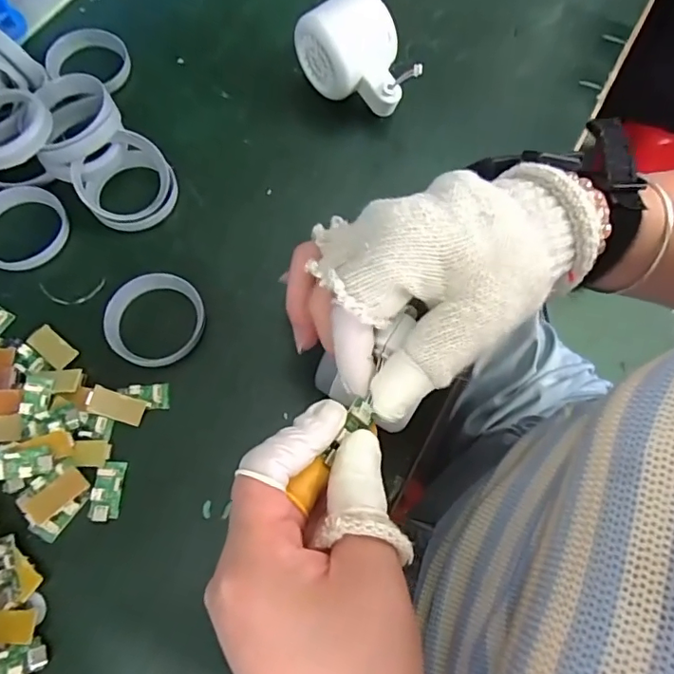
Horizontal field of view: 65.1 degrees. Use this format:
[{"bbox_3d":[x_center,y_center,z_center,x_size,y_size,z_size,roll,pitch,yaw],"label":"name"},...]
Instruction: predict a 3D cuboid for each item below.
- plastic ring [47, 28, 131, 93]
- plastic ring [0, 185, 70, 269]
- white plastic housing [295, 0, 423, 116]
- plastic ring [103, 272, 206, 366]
[{"bbox_3d":[-0.187,-0.215,0.402,0.059,0.013,0.059,0,70,1],"label":"plastic ring"},{"bbox_3d":[-0.213,-0.074,0.352,0.062,0.007,0.059,0,70,1],"label":"plastic ring"},{"bbox_3d":[0.018,-0.194,0.371,0.083,0.058,0.048,39,75,13],"label":"white plastic housing"},{"bbox_3d":[-0.113,-0.011,0.327,0.057,0.012,0.058,0,70,1],"label":"plastic ring"}]

